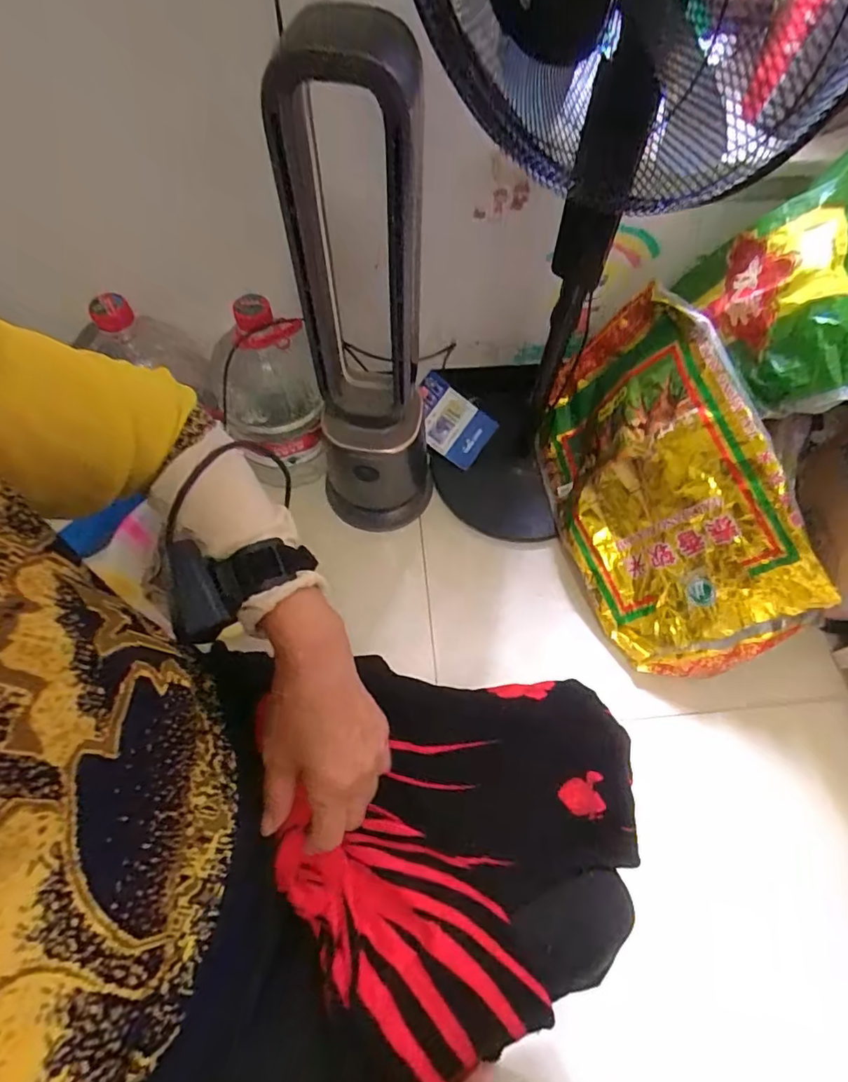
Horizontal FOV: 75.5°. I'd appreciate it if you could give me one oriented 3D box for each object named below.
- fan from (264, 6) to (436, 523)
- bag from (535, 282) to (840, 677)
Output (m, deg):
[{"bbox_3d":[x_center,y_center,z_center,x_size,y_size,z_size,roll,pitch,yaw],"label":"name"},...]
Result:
[{"bbox_3d":[-0.091,-0.279,0.865,0.195,0.774,0.176,-5,64,-4],"label":"fan"},{"bbox_3d":[0.447,-0.105,1.047,0.150,0.391,0.681,-11,77,-51],"label":"bag"}]

